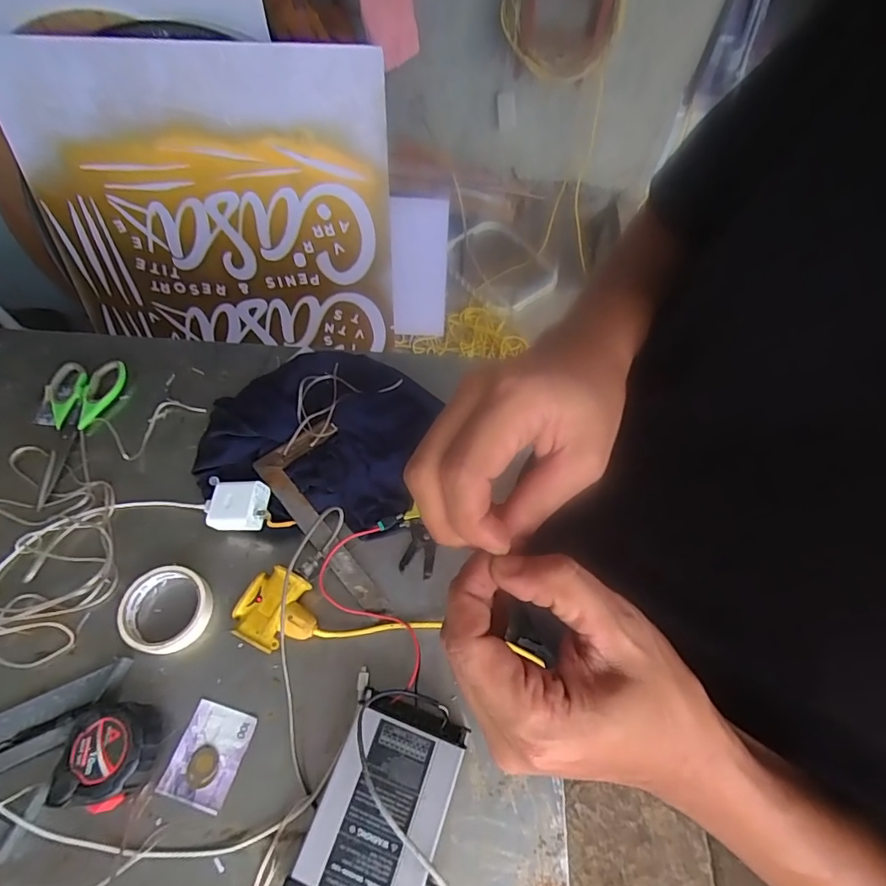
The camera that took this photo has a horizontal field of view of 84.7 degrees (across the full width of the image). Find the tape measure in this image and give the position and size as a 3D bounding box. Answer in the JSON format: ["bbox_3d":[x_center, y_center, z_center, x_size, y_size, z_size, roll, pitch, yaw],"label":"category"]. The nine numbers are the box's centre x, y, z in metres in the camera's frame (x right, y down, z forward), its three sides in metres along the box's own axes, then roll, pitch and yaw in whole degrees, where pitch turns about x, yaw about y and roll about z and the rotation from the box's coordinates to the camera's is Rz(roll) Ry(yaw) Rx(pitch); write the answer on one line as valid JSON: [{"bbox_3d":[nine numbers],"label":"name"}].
[{"bbox_3d":[-0.317,0.297,0.465,0.074,0.036,0.089,9,60,3],"label":"tape measure"}]

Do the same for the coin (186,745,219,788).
[{"bbox_3d":[-0.237,0.318,0.478,0.029,0.004,0.034,15,60,7],"label":"coin"}]

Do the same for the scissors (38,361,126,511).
[{"bbox_3d":[-0.516,-0.023,0.659,0.102,0.019,0.213,4,60,1],"label":"scissors"}]

